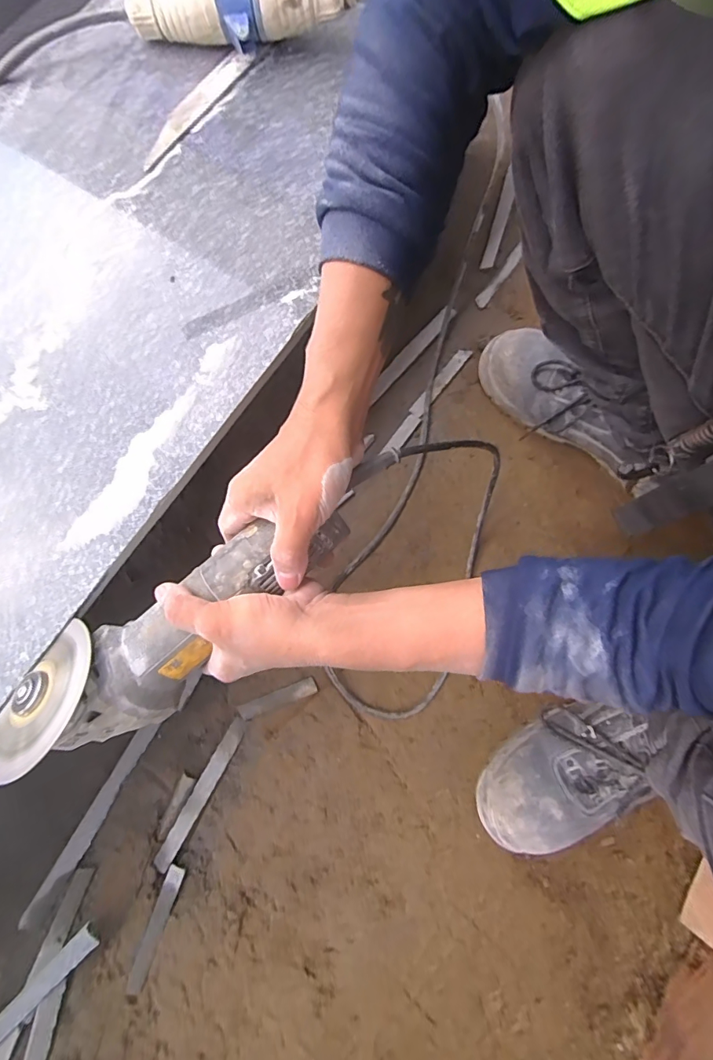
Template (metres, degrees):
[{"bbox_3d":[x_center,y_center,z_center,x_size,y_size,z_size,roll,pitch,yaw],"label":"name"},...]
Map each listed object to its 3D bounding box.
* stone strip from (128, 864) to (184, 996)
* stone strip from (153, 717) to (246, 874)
[{"bbox_3d":[-0.214,0.427,0.480,0.017,0.007,0.117,17,78,3],"label":"stone strip"},{"bbox_3d":[-0.174,0.293,0.503,0.017,0.011,0.174,29,79,5],"label":"stone strip"}]

